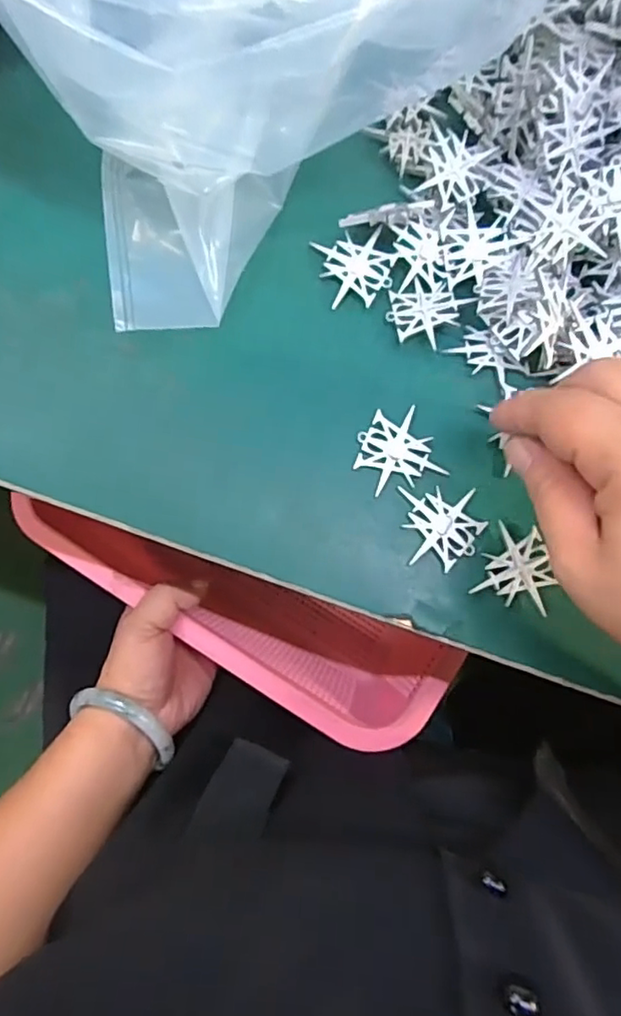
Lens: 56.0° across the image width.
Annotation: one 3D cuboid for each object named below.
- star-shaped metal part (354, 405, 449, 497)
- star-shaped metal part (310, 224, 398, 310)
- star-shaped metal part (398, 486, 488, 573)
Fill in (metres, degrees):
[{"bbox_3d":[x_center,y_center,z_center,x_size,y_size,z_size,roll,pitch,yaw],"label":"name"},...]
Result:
[{"bbox_3d":[0.037,-0.025,0.258,0.033,0.004,0.035,-24,84,-6],"label":"star-shaped metal part"},{"bbox_3d":[0.022,-0.111,0.269,0.032,0.004,0.035,-19,84,6],"label":"star-shaped metal part"},{"bbox_3d":[0.057,0.009,0.253,0.035,0.004,0.033,10,81,-2],"label":"star-shaped metal part"}]

